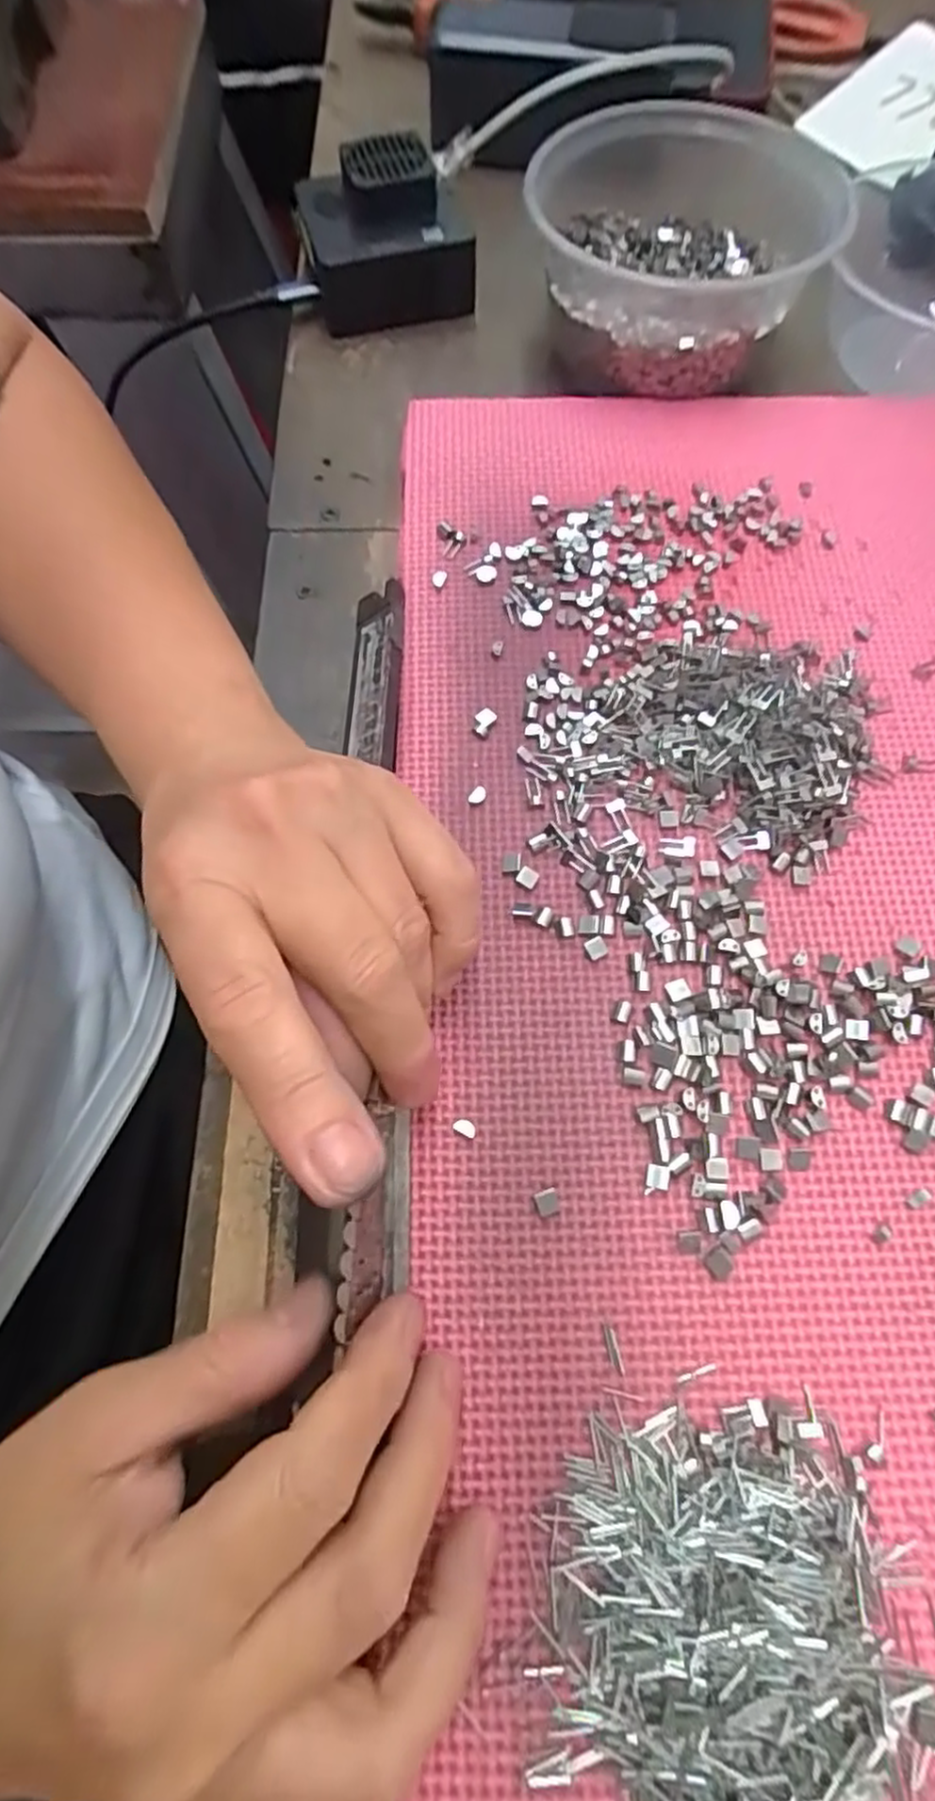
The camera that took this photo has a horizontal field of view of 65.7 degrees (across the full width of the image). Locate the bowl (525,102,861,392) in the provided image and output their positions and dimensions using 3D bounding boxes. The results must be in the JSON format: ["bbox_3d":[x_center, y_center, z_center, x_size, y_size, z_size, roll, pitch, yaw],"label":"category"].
[{"bbox_3d":[0.090,-0.309,0.337,0.121,0.048,0.146,2,69,0],"label":"bowl"}]

